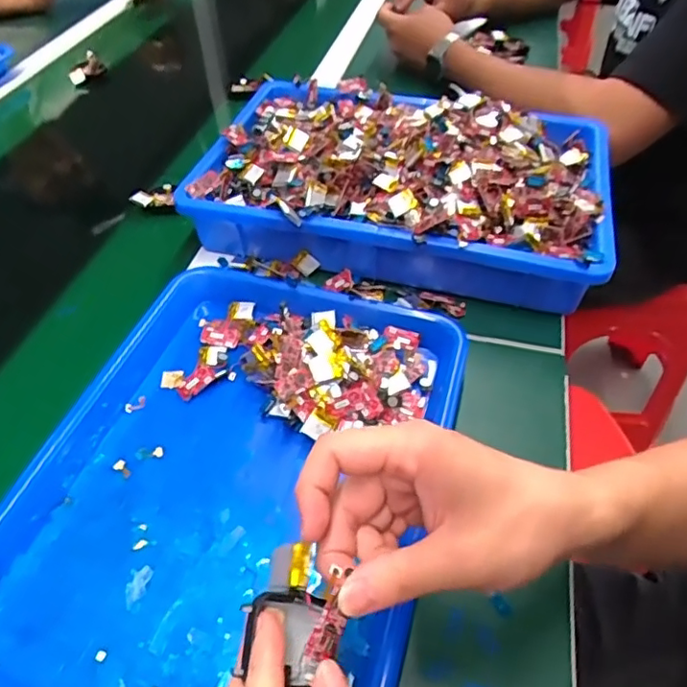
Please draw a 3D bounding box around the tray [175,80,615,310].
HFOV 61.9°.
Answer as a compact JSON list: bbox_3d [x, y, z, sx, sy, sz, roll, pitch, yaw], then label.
[{"bbox_3d":[0.059,-0.162,0.553,0.371,0.079,0.239,13,49,11],"label":"tray"}]

